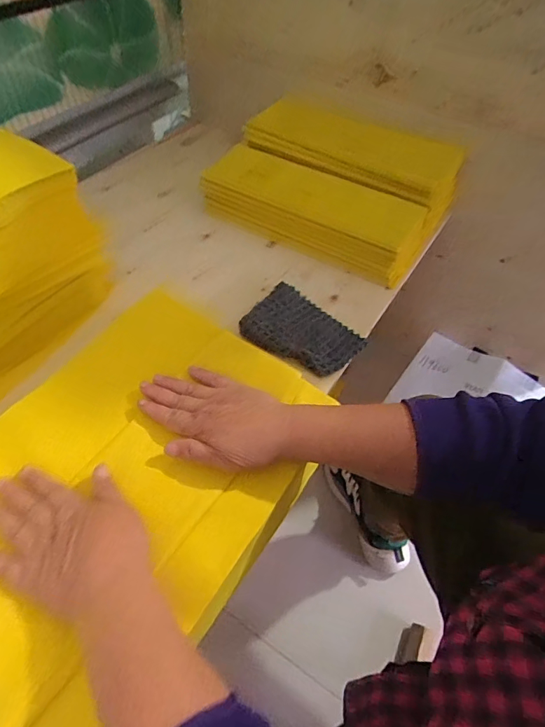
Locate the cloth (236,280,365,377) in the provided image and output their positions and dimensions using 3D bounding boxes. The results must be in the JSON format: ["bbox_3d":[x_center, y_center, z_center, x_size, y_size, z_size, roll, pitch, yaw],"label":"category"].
[{"bbox_3d":[0.044,-0.047,0.587,0.150,0.025,0.122,31,58,20],"label":"cloth"}]

